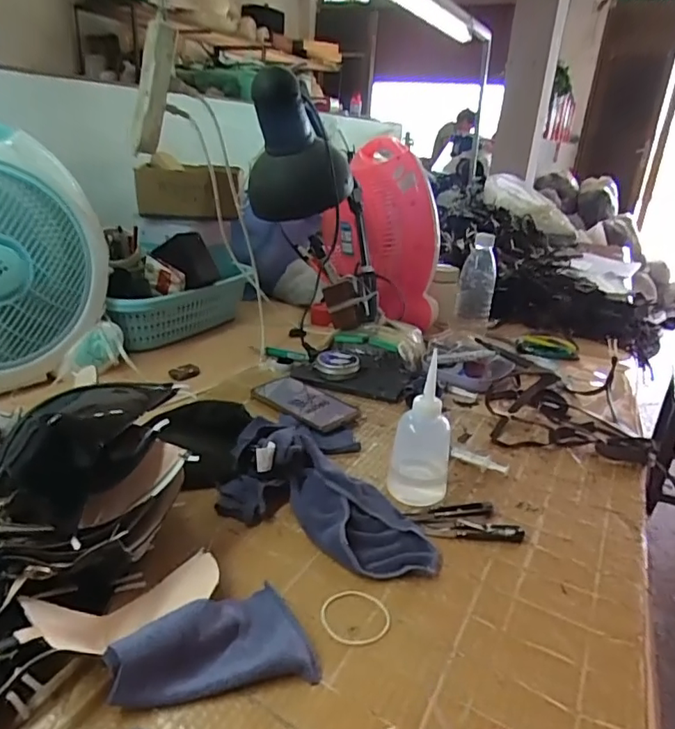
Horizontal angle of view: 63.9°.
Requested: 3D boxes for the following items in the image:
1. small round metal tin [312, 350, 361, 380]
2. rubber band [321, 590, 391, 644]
[{"bbox_3d":[0.000,0.001,0.863,0.072,0.026,0.060,-1,24,-7],"label":"small round metal tin"},{"bbox_3d":[0.015,0.212,0.457,0.058,0.004,0.055,2,23,-1],"label":"rubber band"}]

